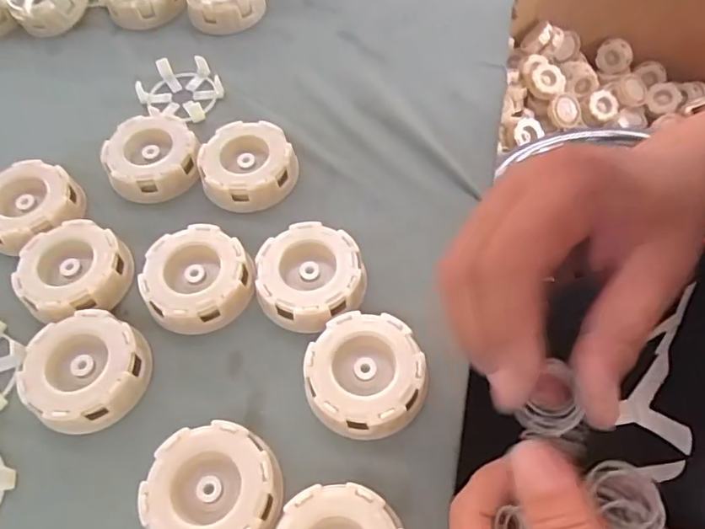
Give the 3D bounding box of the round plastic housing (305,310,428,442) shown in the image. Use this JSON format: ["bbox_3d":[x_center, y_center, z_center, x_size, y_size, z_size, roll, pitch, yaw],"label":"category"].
[{"bbox_3d":[0.006,0.056,0.290,0.059,0.019,0.059,-1,59,2],"label":"round plastic housing"}]

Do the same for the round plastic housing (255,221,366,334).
[{"bbox_3d":[-0.024,0.006,0.321,0.058,0.019,0.059,-1,59,2],"label":"round plastic housing"}]

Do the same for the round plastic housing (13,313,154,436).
[{"bbox_3d":[-0.138,0.055,0.294,0.059,0.019,0.058,-1,59,2],"label":"round plastic housing"}]

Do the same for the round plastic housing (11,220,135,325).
[{"bbox_3d":[-0.160,0.003,0.324,0.058,0.021,0.060,-1,59,2],"label":"round plastic housing"}]

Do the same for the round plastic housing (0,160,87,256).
[{"bbox_3d":[-0.203,-0.037,0.355,0.059,0.022,0.057,-1,59,2],"label":"round plastic housing"}]

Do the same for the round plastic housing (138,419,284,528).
[{"bbox_3d":[-0.065,0.106,0.263,0.059,0.019,0.060,-1,59,2],"label":"round plastic housing"}]

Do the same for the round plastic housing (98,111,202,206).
[{"bbox_3d":[-0.132,-0.072,0.369,0.058,0.018,0.059,-1,59,2],"label":"round plastic housing"}]

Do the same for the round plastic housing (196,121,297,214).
[{"bbox_3d":[-0.068,-0.065,0.364,0.059,0.017,0.059,-1,59,2],"label":"round plastic housing"}]

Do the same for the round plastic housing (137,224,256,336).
[{"bbox_3d":[-0.088,0.008,0.322,0.059,0.020,0.058,-1,59,2],"label":"round plastic housing"}]

